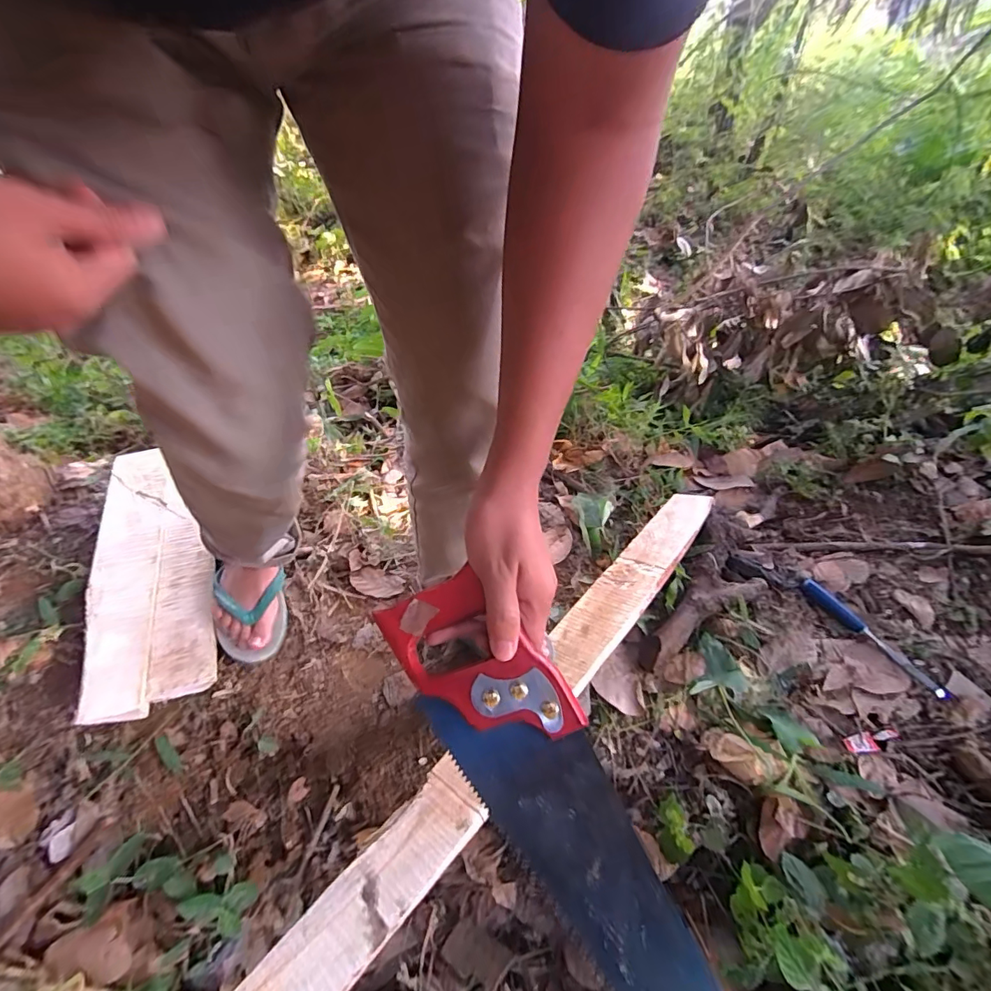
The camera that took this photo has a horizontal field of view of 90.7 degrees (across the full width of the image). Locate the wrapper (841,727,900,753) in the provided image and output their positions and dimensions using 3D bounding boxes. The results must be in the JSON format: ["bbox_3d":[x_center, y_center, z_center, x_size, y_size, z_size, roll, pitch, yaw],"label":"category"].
[{"bbox_3d":[0.530,0.344,0.687,0.082,0.010,0.025,-6,49,-6],"label":"wrapper"}]

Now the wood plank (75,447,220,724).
[{"bbox_3d":[-0.560,0.113,0.797,0.164,0.022,0.462,-9,56,-24],"label":"wood plank"}]

